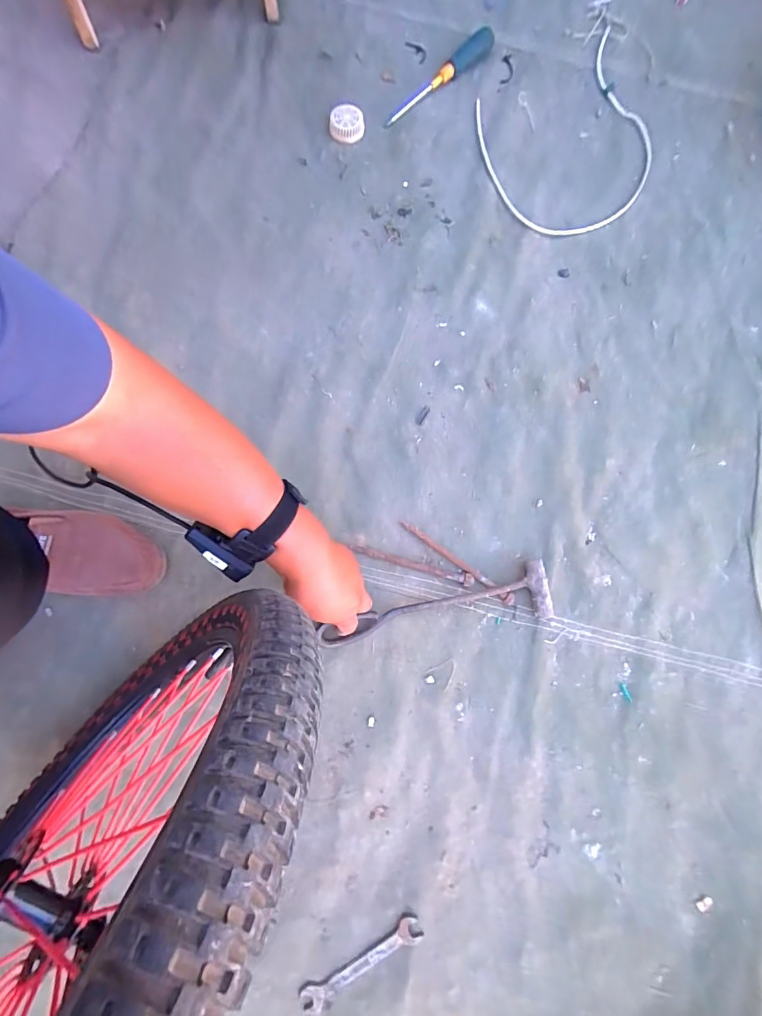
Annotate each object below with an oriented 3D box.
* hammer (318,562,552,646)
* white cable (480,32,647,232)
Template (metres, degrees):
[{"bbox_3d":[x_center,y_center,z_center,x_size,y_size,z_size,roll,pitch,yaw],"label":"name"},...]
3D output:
[{"bbox_3d":[0.067,0.135,0.556,0.296,0.020,0.069,-13,81,0],"label":"hammer"},{"bbox_3d":[0.290,-0.556,0.678,0.251,0.029,0.281,-28,91,0],"label":"white cable"}]

